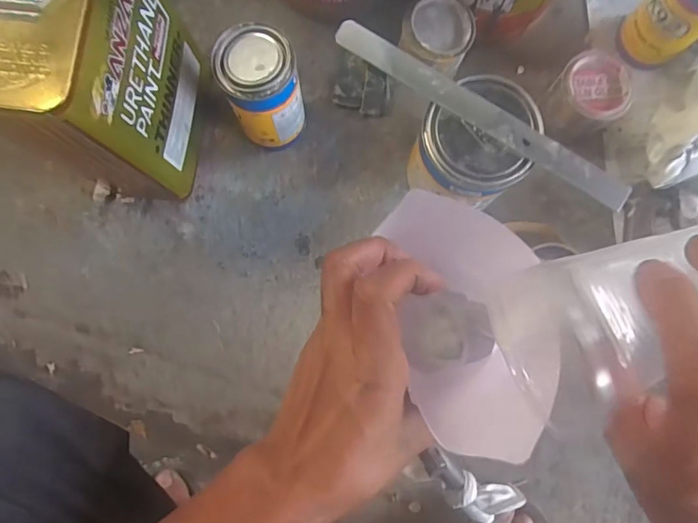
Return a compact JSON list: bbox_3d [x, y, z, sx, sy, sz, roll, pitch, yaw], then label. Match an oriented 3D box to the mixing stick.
[{"bbox_3d":[0.114,-0.130,0.421,0.286,0.006,0.026,34,90,4],"label":"mixing stick"}]

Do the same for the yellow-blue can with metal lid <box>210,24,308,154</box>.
[{"bbox_3d":[-0.086,-0.170,0.488,0.069,0.143,0.070,0,85,-1],"label":"yellow-blue can with metal lid"}]

